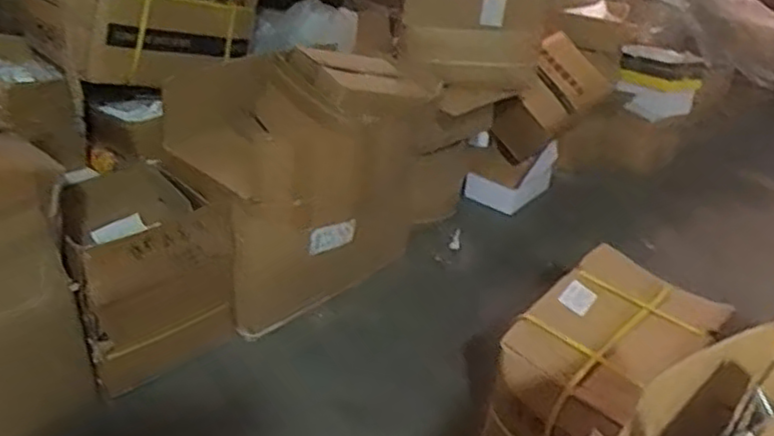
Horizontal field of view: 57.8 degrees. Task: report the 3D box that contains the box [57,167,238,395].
[{"bbox_3d":[-0.616,0.137,1.742,0.373,0.408,0.299,-20,39,-35],"label":"box"}]

